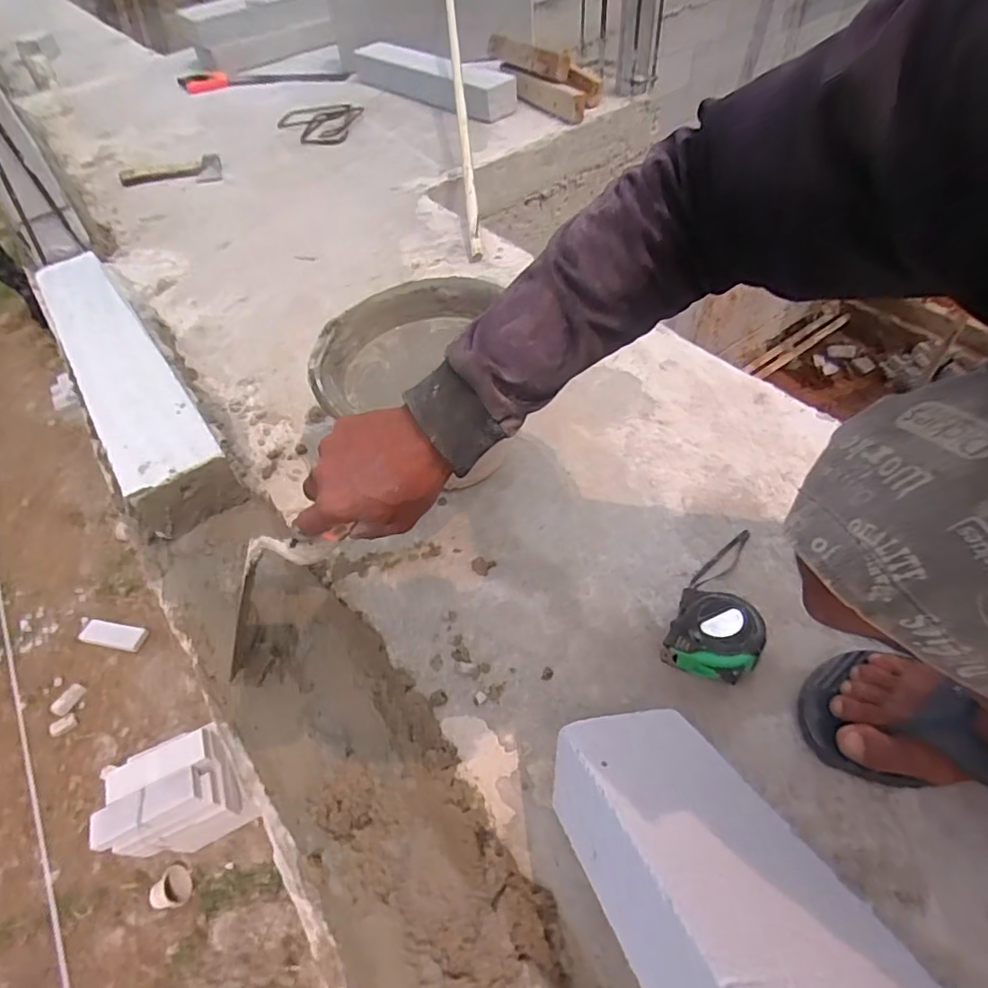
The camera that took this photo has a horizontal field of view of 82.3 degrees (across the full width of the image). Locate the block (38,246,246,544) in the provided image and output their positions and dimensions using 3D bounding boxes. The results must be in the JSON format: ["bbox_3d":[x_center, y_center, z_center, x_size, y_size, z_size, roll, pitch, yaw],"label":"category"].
[{"bbox_3d":[-0.495,-0.172,0.760,0.117,0.080,0.603,-31,54,-18],"label":"block"}]

